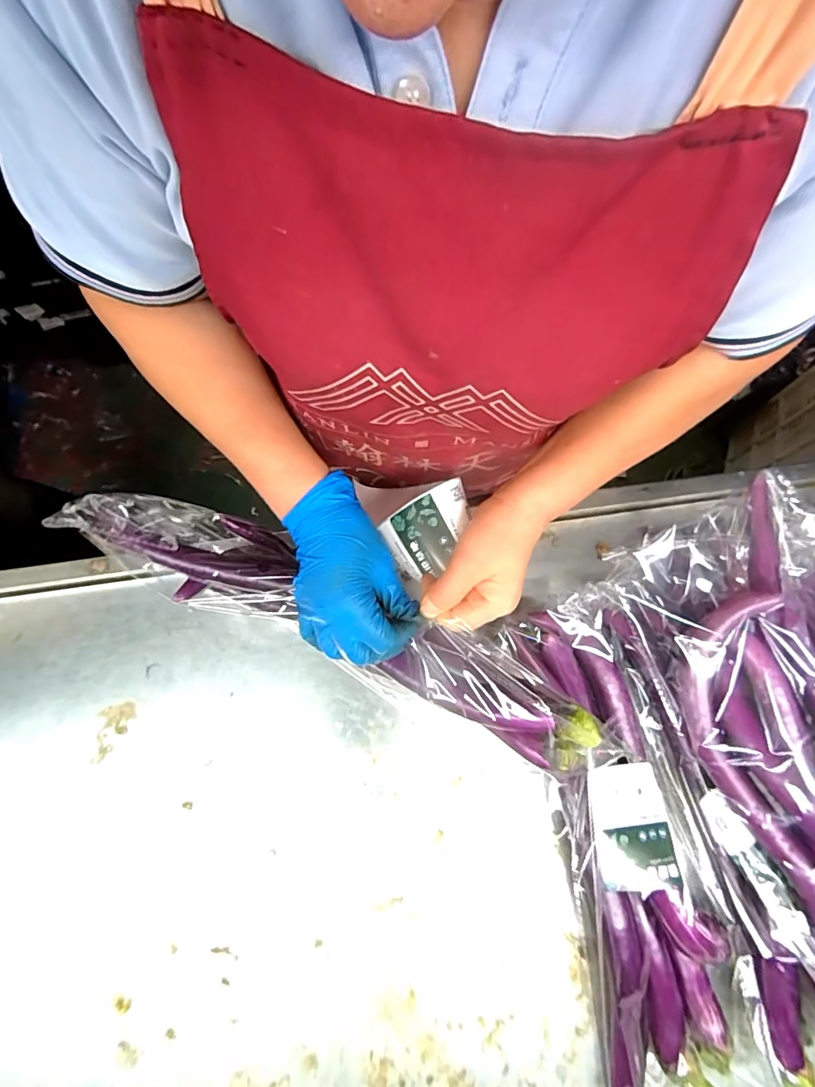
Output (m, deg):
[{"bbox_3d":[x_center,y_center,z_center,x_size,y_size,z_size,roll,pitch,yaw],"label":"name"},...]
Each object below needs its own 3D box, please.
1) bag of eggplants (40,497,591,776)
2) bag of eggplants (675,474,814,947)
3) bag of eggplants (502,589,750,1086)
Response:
[{"bbox_3d":[-0.062,0.049,0.359,0.412,0.095,0.075,21,77,14],"label":"bag of eggplants"},{"bbox_3d":[0.304,0.171,0.338,0.151,0.060,0.441,-13,76,-2],"label":"bag of eggplants"},{"bbox_3d":[0.176,0.224,0.369,0.129,0.069,0.361,-10,75,-1],"label":"bag of eggplants"}]

